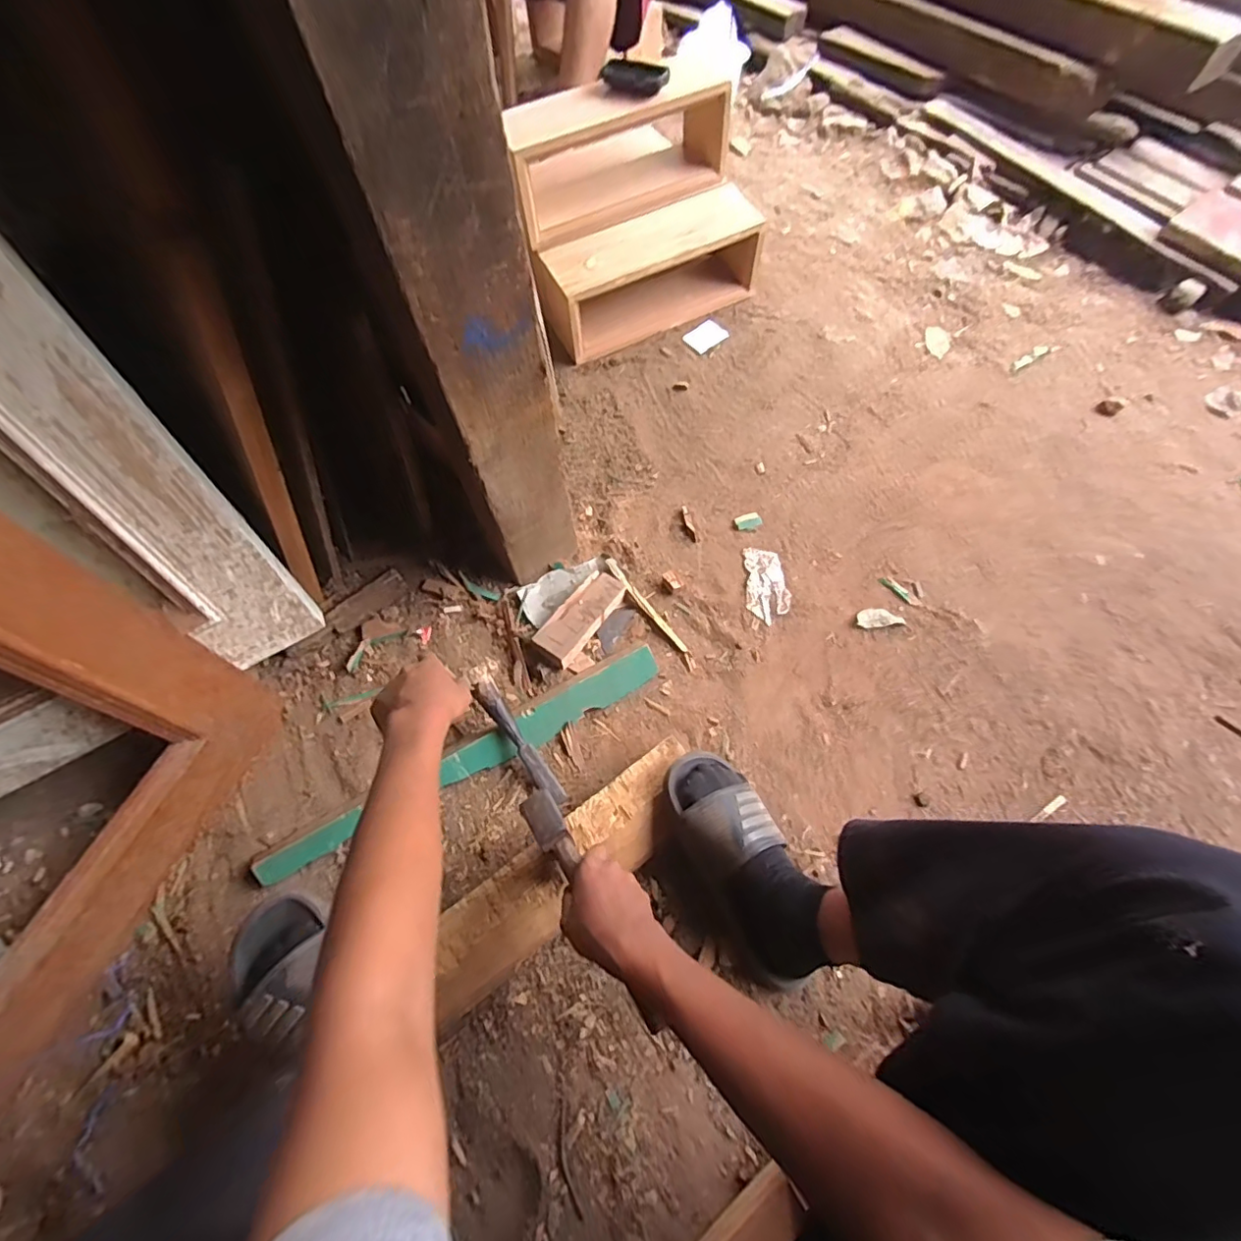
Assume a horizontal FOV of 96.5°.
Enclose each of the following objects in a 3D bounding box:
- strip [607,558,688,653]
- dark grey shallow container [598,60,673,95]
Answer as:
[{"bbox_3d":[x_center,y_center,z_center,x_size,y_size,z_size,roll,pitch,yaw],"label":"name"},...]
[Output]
[{"bbox_3d":[0.037,-0.024,0.836,0.016,0.011,0.186,-33,69,-13],"label":"strip"},{"bbox_3d":[0.026,-0.890,0.908,0.115,0.022,0.051,23,66,13],"label":"dark grey shallow container"}]

